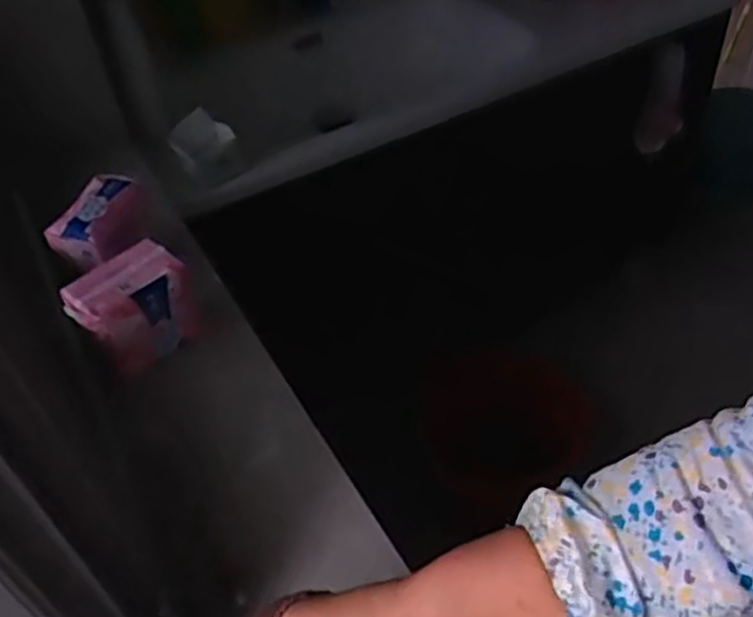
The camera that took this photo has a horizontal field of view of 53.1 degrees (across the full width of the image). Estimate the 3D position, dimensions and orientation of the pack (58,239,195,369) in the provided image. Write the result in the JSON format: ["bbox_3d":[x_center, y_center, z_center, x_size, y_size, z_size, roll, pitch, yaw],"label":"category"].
[{"bbox_3d":[-0.213,0.004,0.677,0.065,0.089,0.098,26,53,28],"label":"pack"}]

